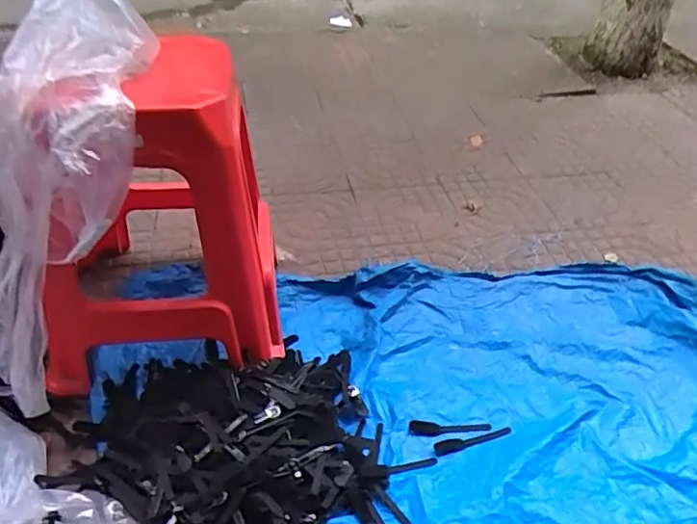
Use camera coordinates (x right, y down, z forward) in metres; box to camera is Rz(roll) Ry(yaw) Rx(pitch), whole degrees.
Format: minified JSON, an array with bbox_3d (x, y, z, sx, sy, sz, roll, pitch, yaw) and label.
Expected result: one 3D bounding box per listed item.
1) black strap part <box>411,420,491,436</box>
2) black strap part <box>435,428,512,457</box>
[{"bbox_3d":[0.171,0.280,0.971,0.137,0.011,0.027,0,39,-5],"label":"black strap part"},{"bbox_3d":[0.205,0.295,0.957,0.138,0.008,0.024,-10,41,-17],"label":"black strap part"}]

